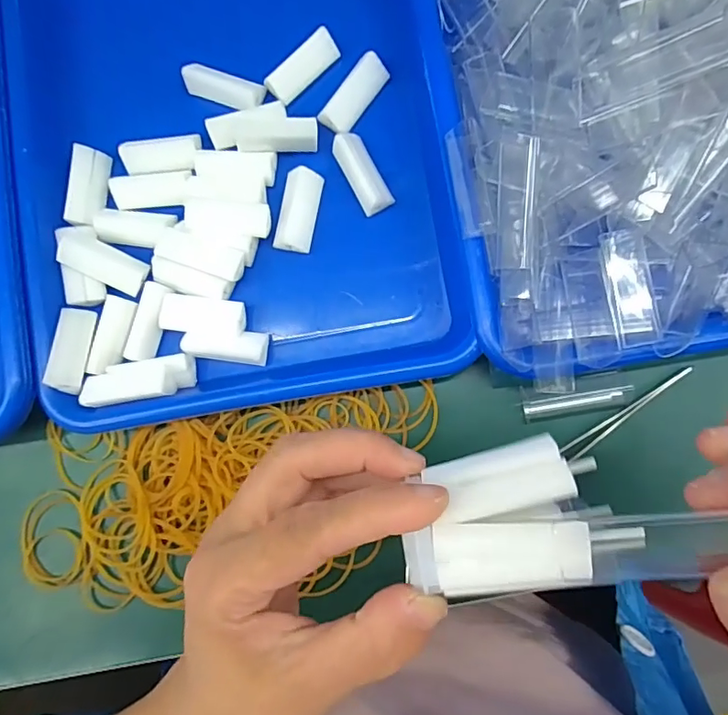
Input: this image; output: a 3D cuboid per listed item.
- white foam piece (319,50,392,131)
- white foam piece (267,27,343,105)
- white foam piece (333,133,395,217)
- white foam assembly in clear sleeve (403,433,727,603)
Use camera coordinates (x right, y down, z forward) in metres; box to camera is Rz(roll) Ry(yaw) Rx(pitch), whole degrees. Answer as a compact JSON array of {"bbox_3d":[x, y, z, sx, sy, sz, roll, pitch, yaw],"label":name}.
[{"bbox_3d":[-0.005,-0.151,0.295,0.018,0.009,0.048,38,88,8],"label":"white foam piece"},{"bbox_3d":[-0.036,-0.170,0.299,0.046,0.012,0.015,-41,82,0],"label":"white foam piece"},{"bbox_3d":[-0.001,-0.104,0.290,0.019,0.017,0.045,-28,82,2],"label":"white foam piece"},{"bbox_3d":[0.068,0.050,0.159,0.107,0.017,0.045,1,84,6],"label":"white foam assembly in clear sleeve"}]

